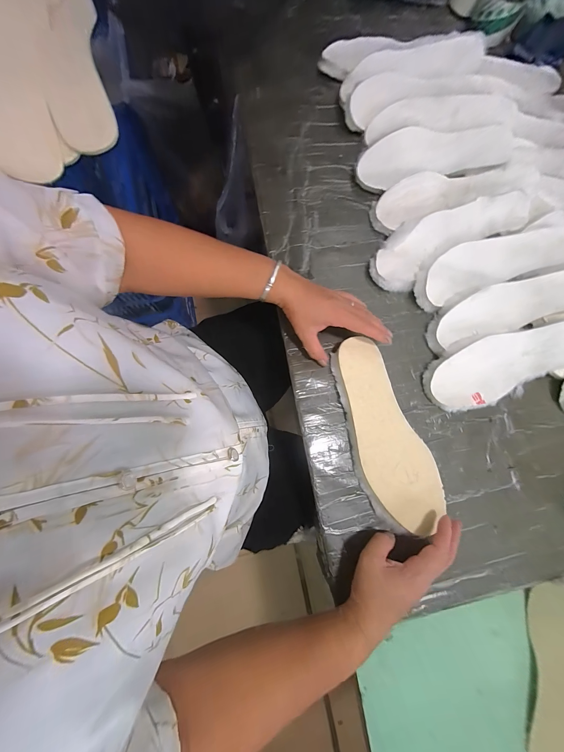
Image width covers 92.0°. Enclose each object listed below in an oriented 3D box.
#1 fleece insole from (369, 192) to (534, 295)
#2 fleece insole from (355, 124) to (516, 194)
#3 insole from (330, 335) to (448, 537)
[{"bbox_3d":[0.264,-0.227,0.437,0.274,0.023,0.085,-29,85,-9],"label":"fleece insole"},{"bbox_3d":[0.250,-0.374,0.458,0.251,0.031,0.088,-14,83,-7],"label":"fleece insole"},{"bbox_3d":[0.136,0.076,0.373,0.093,0.019,0.259,-17,80,-2],"label":"insole"}]

